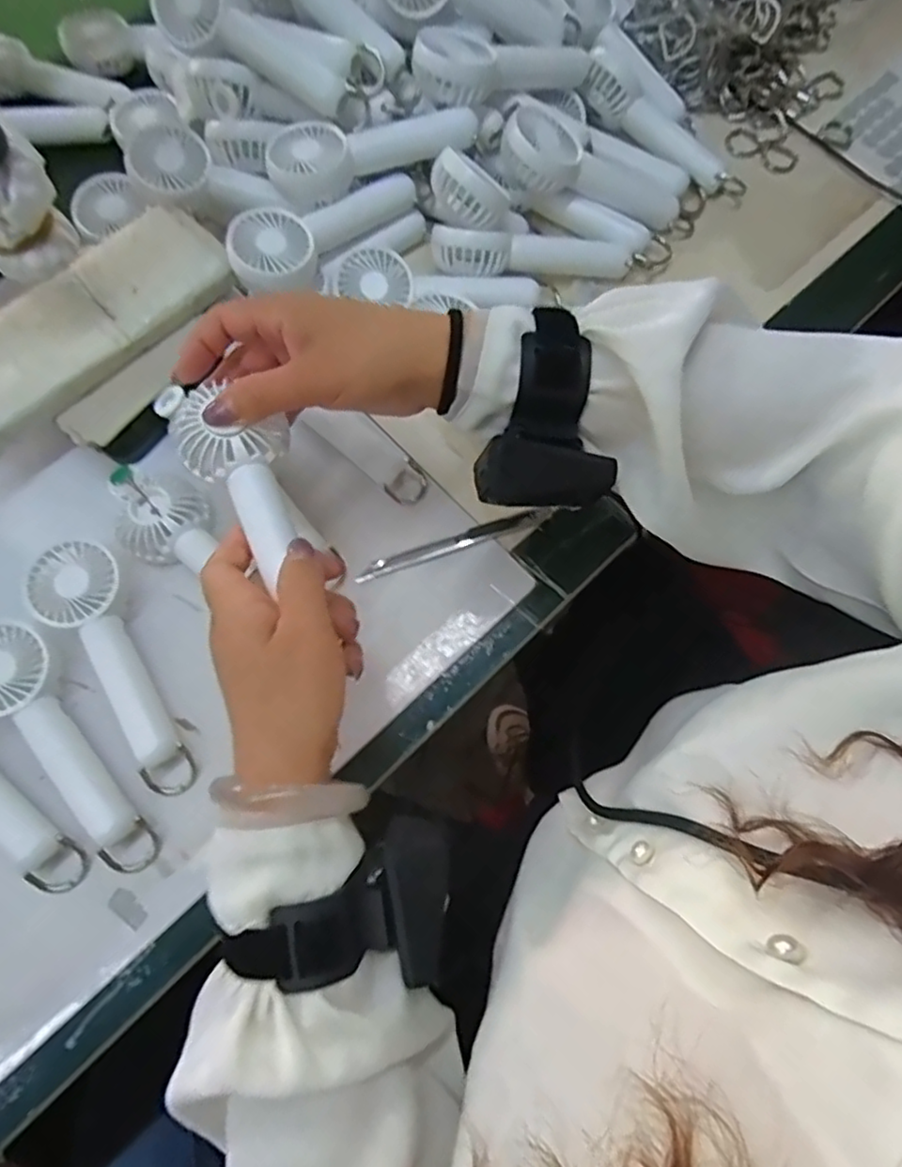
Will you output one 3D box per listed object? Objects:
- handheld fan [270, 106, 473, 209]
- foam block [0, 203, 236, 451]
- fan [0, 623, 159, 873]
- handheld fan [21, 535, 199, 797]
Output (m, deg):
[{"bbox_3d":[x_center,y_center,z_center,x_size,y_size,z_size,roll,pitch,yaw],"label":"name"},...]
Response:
[{"bbox_3d":[-0.057,-0.310,0.452,0.145,0.032,0.047,-22,73,-8],"label":"handheld fan"},{"bbox_3d":[-0.249,-0.169,0.427,0.216,0.021,0.082,-42,77,-14],"label":"foam block"},{"bbox_3d":[-0.222,0.091,0.372,0.158,0.034,0.052,43,76,12],"label":"fan"},{"bbox_3d":[-0.197,0.046,0.388,0.053,0.030,0.161,-35,75,-12],"label":"handheld fan"}]

